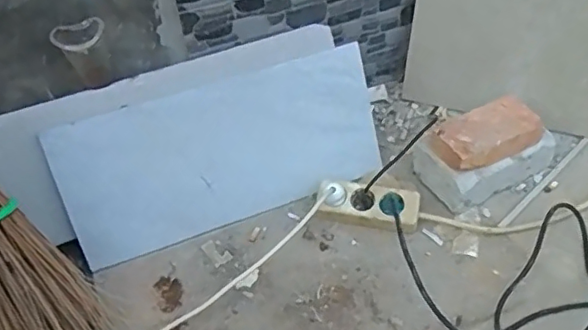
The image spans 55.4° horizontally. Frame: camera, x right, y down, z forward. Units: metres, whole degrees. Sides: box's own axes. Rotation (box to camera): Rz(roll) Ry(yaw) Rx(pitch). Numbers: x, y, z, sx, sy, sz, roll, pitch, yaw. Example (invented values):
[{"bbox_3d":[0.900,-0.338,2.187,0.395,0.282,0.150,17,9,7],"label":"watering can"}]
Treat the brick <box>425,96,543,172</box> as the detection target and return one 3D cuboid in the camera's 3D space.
[{"bbox_3d":[0.296,-0.048,0.865,0.158,0.044,0.083,-20,48,-15],"label":"brick"}]

